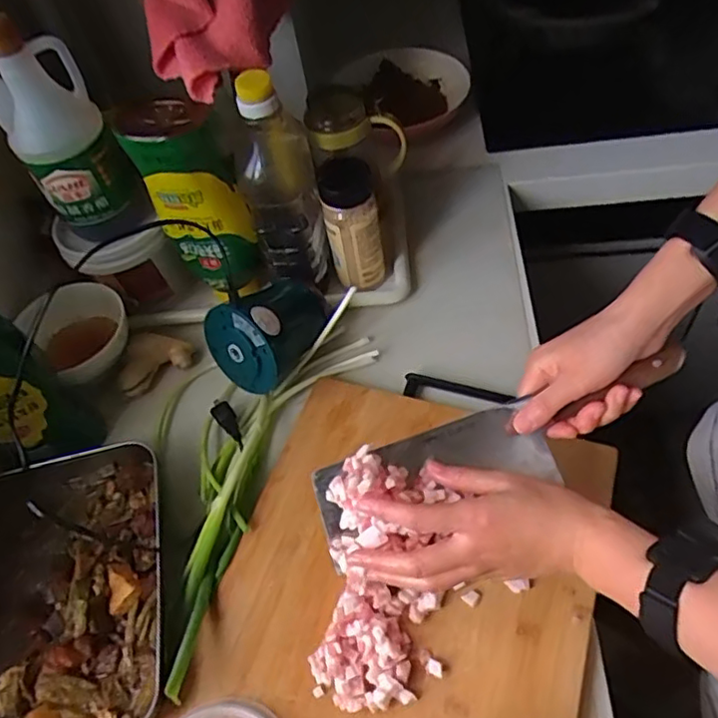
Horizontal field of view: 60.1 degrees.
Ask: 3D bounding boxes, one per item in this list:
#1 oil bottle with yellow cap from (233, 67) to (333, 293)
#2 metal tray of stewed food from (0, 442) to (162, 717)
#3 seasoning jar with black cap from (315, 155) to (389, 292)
[{"bbox_3d":[-0.081,-0.179,0.659,0.080,0.223,0.091,-14,53,0],"label":"oil bottle with yellow cap"},{"bbox_3d":[-0.268,0.212,0.544,0.194,0.055,0.253,-18,53,-3],"label":"metal tray of stewed food"},{"bbox_3d":[-0.003,-0.144,0.682,0.047,0.160,0.058,36,67,30],"label":"seasoning jar with black cap"}]

